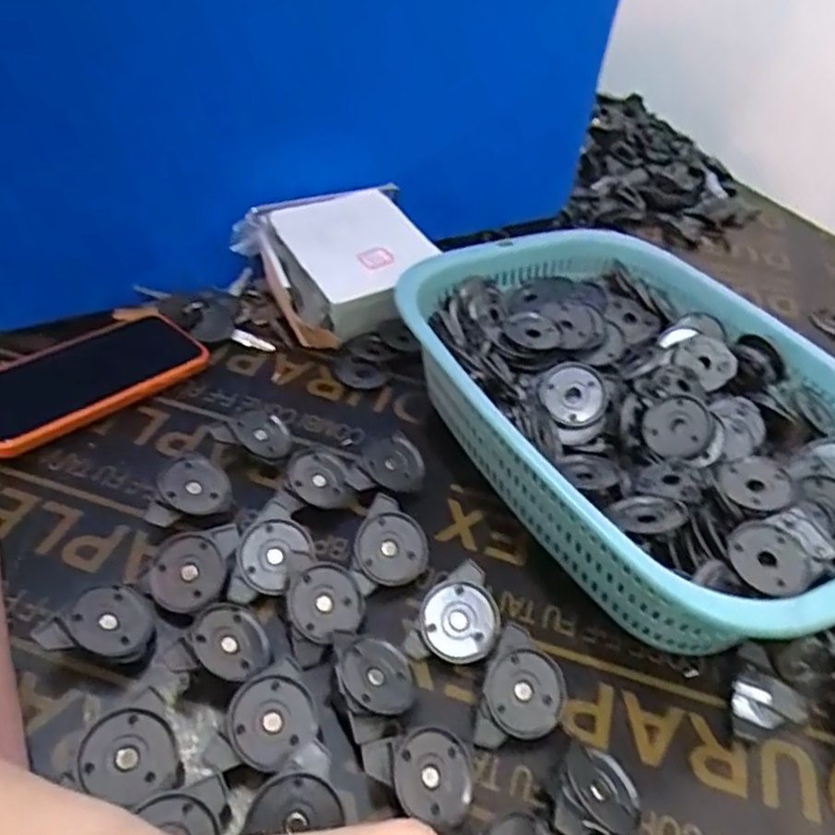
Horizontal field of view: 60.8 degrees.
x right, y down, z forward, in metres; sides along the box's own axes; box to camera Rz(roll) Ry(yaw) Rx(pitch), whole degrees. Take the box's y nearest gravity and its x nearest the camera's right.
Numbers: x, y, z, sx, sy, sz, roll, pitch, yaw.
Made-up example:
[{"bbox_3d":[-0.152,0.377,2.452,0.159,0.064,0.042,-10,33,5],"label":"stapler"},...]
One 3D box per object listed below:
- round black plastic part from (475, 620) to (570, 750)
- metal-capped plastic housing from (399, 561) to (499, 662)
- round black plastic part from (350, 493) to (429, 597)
[{"bbox_3d":[0.050,0.138,0.368,0.049,0.014,0.051,2,77,-9],"label":"round black plastic part"},{"bbox_3d":[0.023,0.111,0.394,0.043,0.008,0.058,26,74,7],"label":"metal-capped plastic housing"},{"bbox_3d":[-0.019,0.074,0.425,0.046,0.008,0.050,-16,84,-12],"label":"round black plastic part"}]

